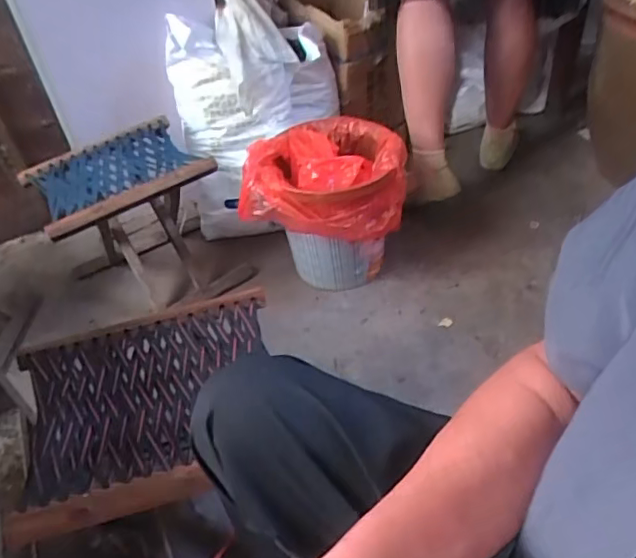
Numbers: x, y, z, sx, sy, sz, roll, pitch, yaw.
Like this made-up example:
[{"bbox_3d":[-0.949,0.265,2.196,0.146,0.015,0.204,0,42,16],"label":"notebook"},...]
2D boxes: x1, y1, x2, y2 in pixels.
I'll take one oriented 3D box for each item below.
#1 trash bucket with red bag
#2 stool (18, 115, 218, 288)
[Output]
[{"bbox_3d":[0.026,-0.138,1.162,0.282,0.287,0.264,-4,43,4],"label":"trash bucket with red bag"},{"bbox_3d":[-0.364,-0.108,1.158,0.289,0.285,0.226,-30,47,-23],"label":"stool"}]

